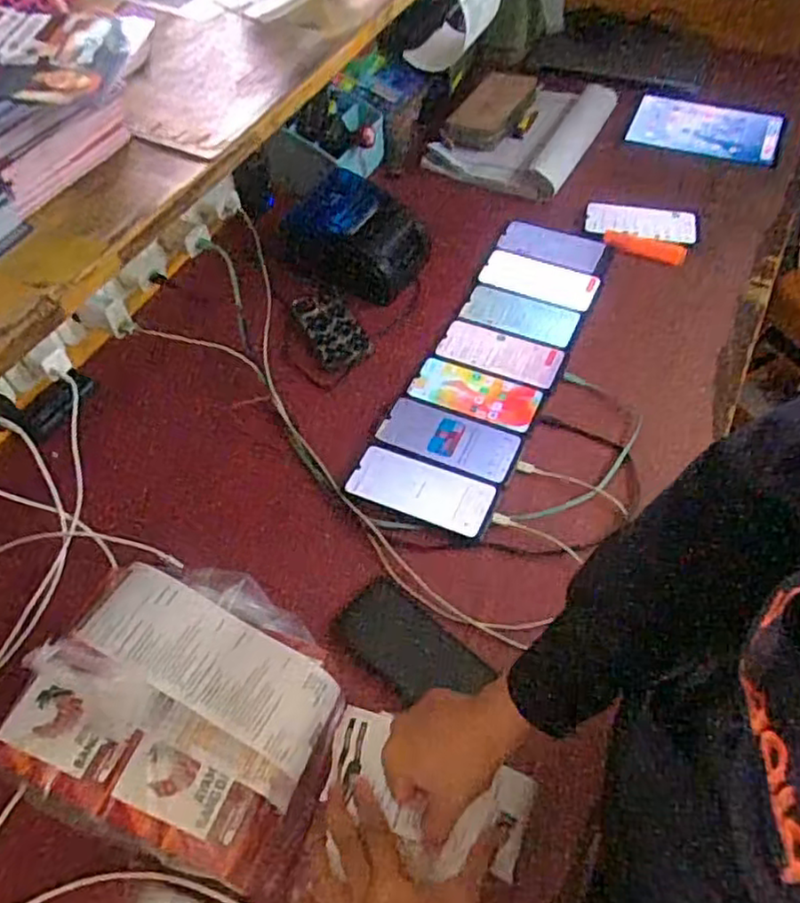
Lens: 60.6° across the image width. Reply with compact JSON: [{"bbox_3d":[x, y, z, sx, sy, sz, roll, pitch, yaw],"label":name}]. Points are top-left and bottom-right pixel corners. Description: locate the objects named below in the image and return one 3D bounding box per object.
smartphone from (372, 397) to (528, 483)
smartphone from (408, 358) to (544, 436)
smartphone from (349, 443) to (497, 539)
[{"bbox_3d":[0.058,-0.017,0.809,0.164,0.005,0.074,19,55,16],"label":"smartphone"},{"bbox_3d":[0.092,-0.074,0.852,0.160,0.009,0.078,19,56,16],"label":"smartphone"},{"bbox_3d":[0.025,0.039,0.770,0.159,0.008,0.075,18,55,16],"label":"smartphone"}]

